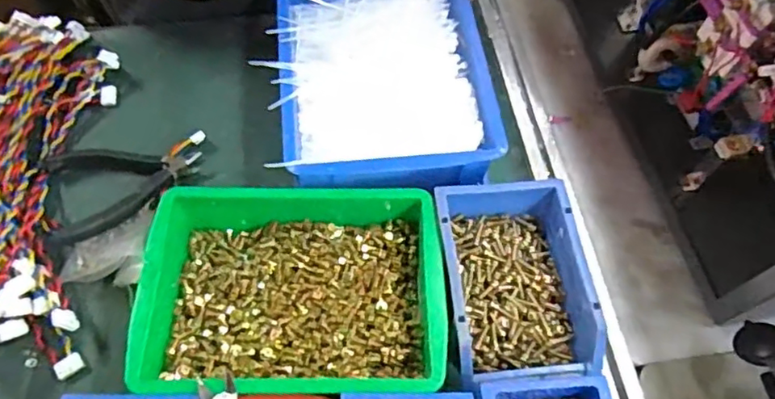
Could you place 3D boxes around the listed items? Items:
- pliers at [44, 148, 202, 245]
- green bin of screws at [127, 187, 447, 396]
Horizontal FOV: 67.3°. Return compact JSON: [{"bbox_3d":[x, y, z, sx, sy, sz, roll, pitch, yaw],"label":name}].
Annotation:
[{"bbox_3d":[-0.263,-0.024,0.582,0.140,0.027,0.119,-20,64,-13],"label":"pliers"},{"bbox_3d":[-0.080,0.078,0.512,0.243,0.067,0.185,1,62,-2],"label":"green bin of screws"}]

